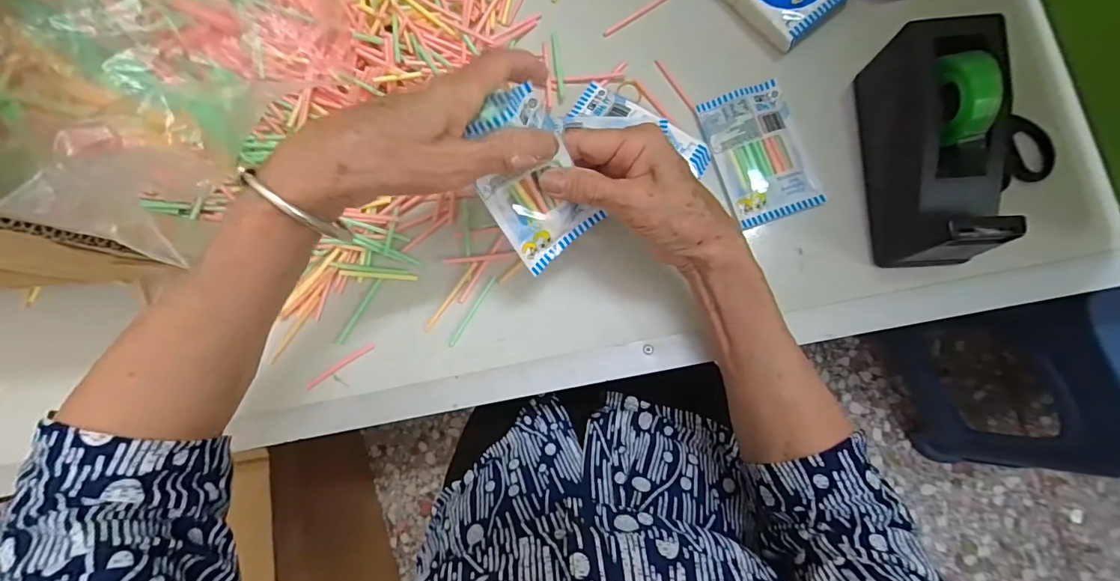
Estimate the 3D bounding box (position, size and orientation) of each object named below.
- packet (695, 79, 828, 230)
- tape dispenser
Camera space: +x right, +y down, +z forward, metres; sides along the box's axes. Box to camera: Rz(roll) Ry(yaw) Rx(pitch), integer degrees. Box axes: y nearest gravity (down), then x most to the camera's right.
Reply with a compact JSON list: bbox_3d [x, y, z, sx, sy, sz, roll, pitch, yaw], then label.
[{"bbox_3d":[0.153,-0.105,0.364,0.064,0.005,0.104,-16,82,3],"label":"packet"},{"bbox_3d":[0.253,-0.097,0.317,0.065,0.084,0.151,-5,83,4],"label":"tape dispenser"}]

